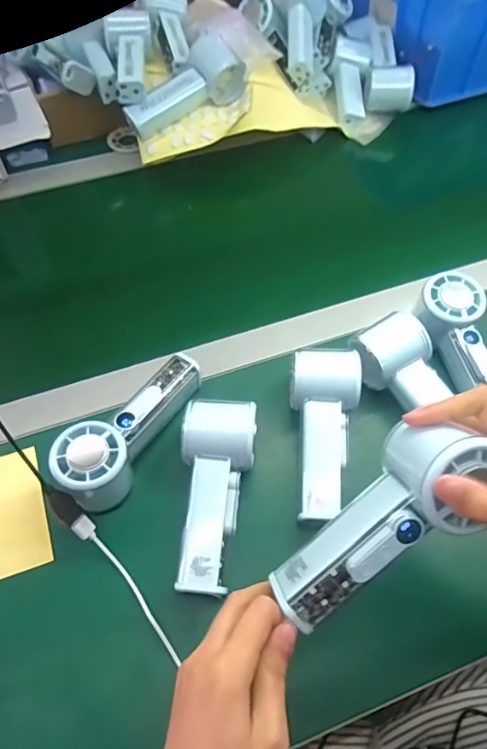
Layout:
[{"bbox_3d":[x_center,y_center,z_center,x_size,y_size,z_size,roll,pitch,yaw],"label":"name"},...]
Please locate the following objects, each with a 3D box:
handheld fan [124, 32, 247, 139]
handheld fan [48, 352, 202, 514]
[{"bbox_3d":[-0.076,-0.349,0.618,0.157,0.045,0.074,-39,65,-7],"label":"handheld fan"},{"bbox_3d":[-0.087,0.045,0.422,0.058,0.055,0.153,37,65,21],"label":"handheld fan"}]

